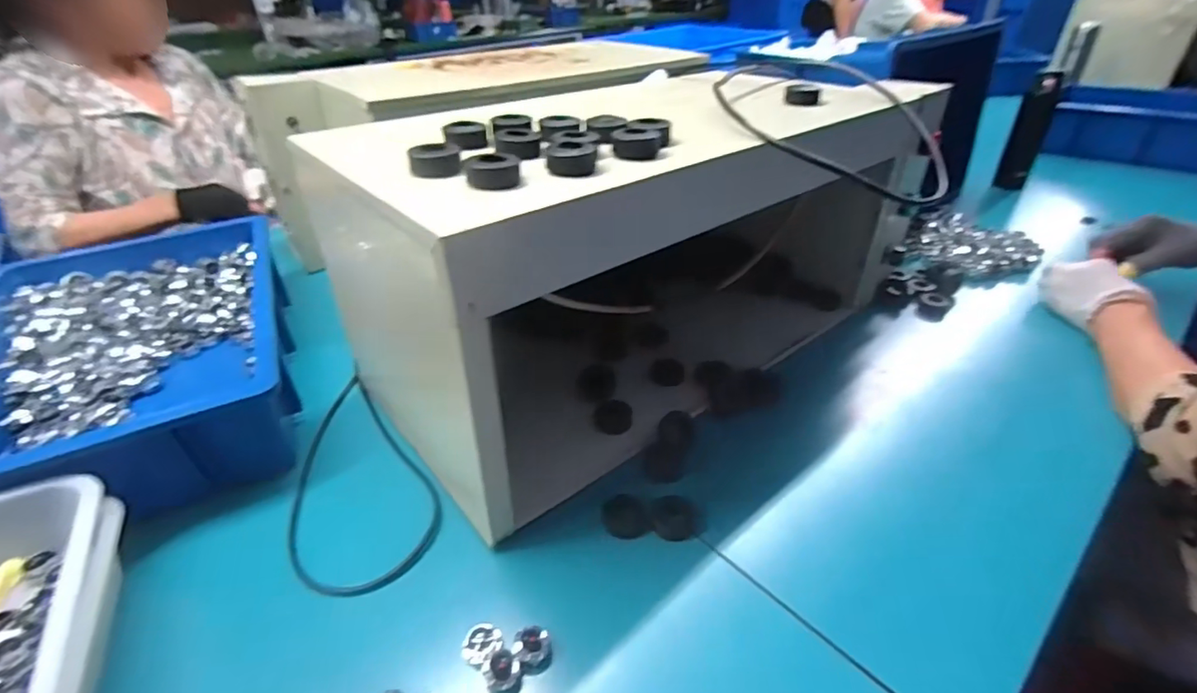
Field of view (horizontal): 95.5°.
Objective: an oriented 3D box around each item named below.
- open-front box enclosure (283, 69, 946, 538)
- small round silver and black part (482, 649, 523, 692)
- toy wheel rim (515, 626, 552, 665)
[{"bbox_3d":[0.077,-0.119,0.627,0.657,0.316,0.315,-27,42,-31],"label":"open-front box enclosure"},{"bbox_3d":[-0.064,0.224,0.368,0.023,0.022,0.025,-2,35,1],"label":"small round silver and black part"},{"bbox_3d":[-0.045,0.214,0.385,0.023,0.025,0.021,-2,35,1],"label":"toy wheel rim"}]

